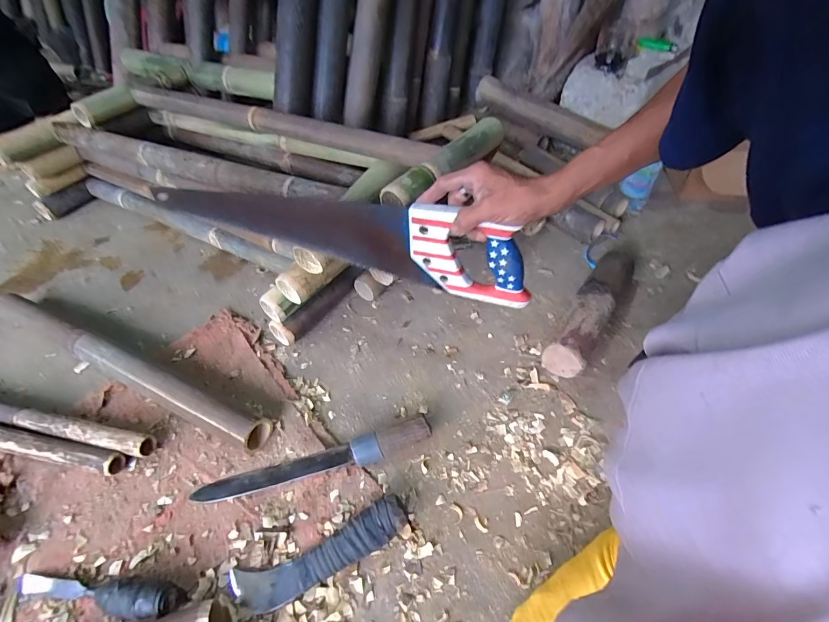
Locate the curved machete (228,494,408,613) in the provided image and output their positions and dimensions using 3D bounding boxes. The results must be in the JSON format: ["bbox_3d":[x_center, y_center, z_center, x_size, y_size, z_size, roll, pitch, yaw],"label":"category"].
[{"bbox_3d":[-0.109,0.284,0.462,0.209,0.042,0.051,-18,50,-13],"label":"curved machete"}]

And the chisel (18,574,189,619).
[{"bbox_3d":[-0.364,0.317,0.445,0.201,0.033,0.032,2,48,5],"label":"chisel"}]

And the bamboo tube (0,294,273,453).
[{"bbox_3d":[-0.516,0.075,0.661,0.678,0.057,0.058,18,52,18],"label":"bamboo tube"}]

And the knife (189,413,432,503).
[{"bbox_3d":[-0.134,0.201,0.536,0.315,0.036,0.041,-11,49,-7],"label":"knife"}]

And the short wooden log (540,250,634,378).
[{"bbox_3d":[0.294,0.000,0.651,0.062,0.091,0.251,28,55,25],"label":"short wooden log"}]

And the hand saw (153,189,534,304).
[{"bbox_3d":[-0.098,-0.104,0.495,0.474,0.106,0.034,14,50,12],"label":"hand saw"}]

